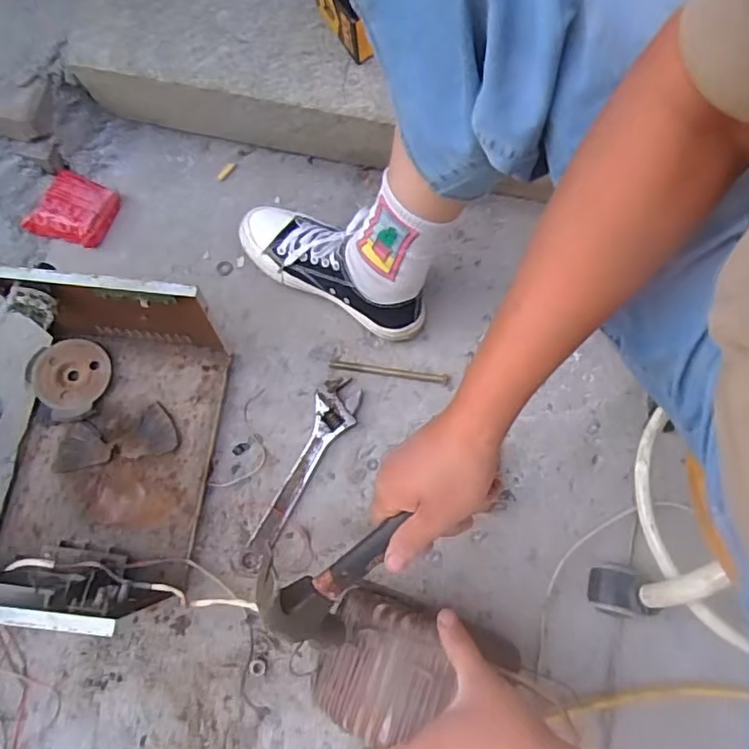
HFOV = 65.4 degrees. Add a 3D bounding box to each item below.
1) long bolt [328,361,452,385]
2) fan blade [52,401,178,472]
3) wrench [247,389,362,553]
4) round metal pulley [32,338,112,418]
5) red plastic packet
[{"bbox_3d":[0.017,-0.003,0.712,0.144,0.009,0.013,8,74,0],"label":"long bolt"},{"bbox_3d":[-0.298,0.075,0.669,0.136,0.011,0.059,-16,76,-7],"label":"fan blade"},{"bbox_3d":[-0.075,0.104,0.663,0.052,0.017,0.202,21,75,4],"label":"wrench"},{"bbox_3d":[-0.353,0.003,0.683,0.079,0.025,0.091,24,75,4],"label":"round metal pulley"},{"bbox_3d":[-0.392,-0.216,0.762,0.099,0.041,0.090,16,71,3],"label":"red plastic packet"}]

